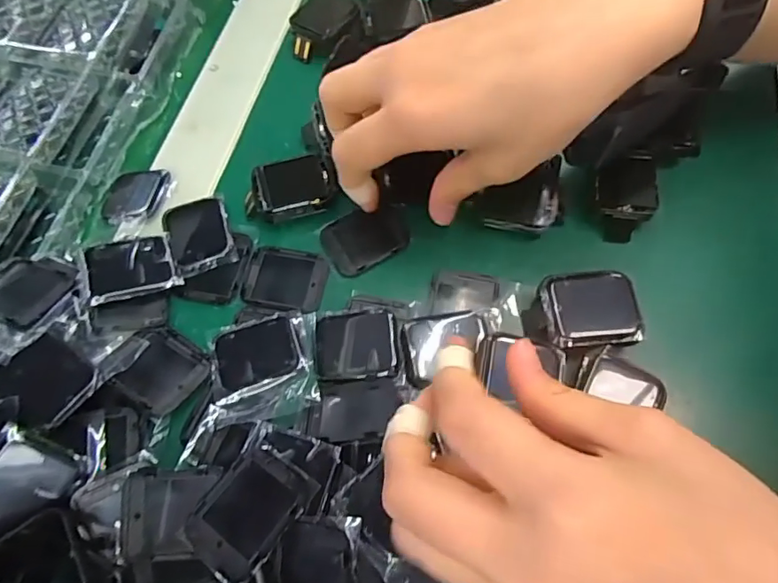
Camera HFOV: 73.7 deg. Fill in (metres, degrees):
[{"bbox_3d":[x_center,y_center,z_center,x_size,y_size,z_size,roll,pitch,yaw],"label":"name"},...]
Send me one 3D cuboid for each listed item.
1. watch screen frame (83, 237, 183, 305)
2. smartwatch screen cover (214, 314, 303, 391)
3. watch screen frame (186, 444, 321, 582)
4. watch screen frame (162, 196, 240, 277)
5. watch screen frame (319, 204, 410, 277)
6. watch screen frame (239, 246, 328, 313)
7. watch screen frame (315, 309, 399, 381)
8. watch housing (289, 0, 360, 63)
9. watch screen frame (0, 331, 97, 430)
[{"bbox_3d":[-0.124,-0.012,0.248,0.039,0.004,0.032,-19,66,-29],"label":"watch screen frame"},{"bbox_3d":[-0.060,0.028,0.238,0.037,0.005,0.030,-19,67,-7],"label":"smartwatch screen cover"},{"bbox_3d":[-0.053,0.082,0.195,0.033,0.010,0.044,33,70,15],"label":"watch screen frame"},{"bbox_3d":[-0.097,-0.030,0.267,0.031,0.006,0.043,-19,67,-7],"label":"watch screen frame"},{"bbox_3d":[-0.013,-0.028,0.267,0.043,0.010,0.033,-28,68,-11],"label":"watch screen frame"},{"bbox_3d":[-0.052,-0.006,0.258,0.040,0.004,0.034,9,66,5],"label":"watch screen frame"},{"bbox_3d":[-0.015,0.025,0.240,0.037,0.007,0.032,-3,65,0],"label":"watch screen frame"},{"bbox_3d":[-0.040,-0.164,0.322,0.033,0.017,0.046,26,69,12],"label":"watch housing"},{"bbox_3d":[-0.143,0.038,0.218,0.032,0.014,0.032,33,70,15],"label":"watch screen frame"}]

